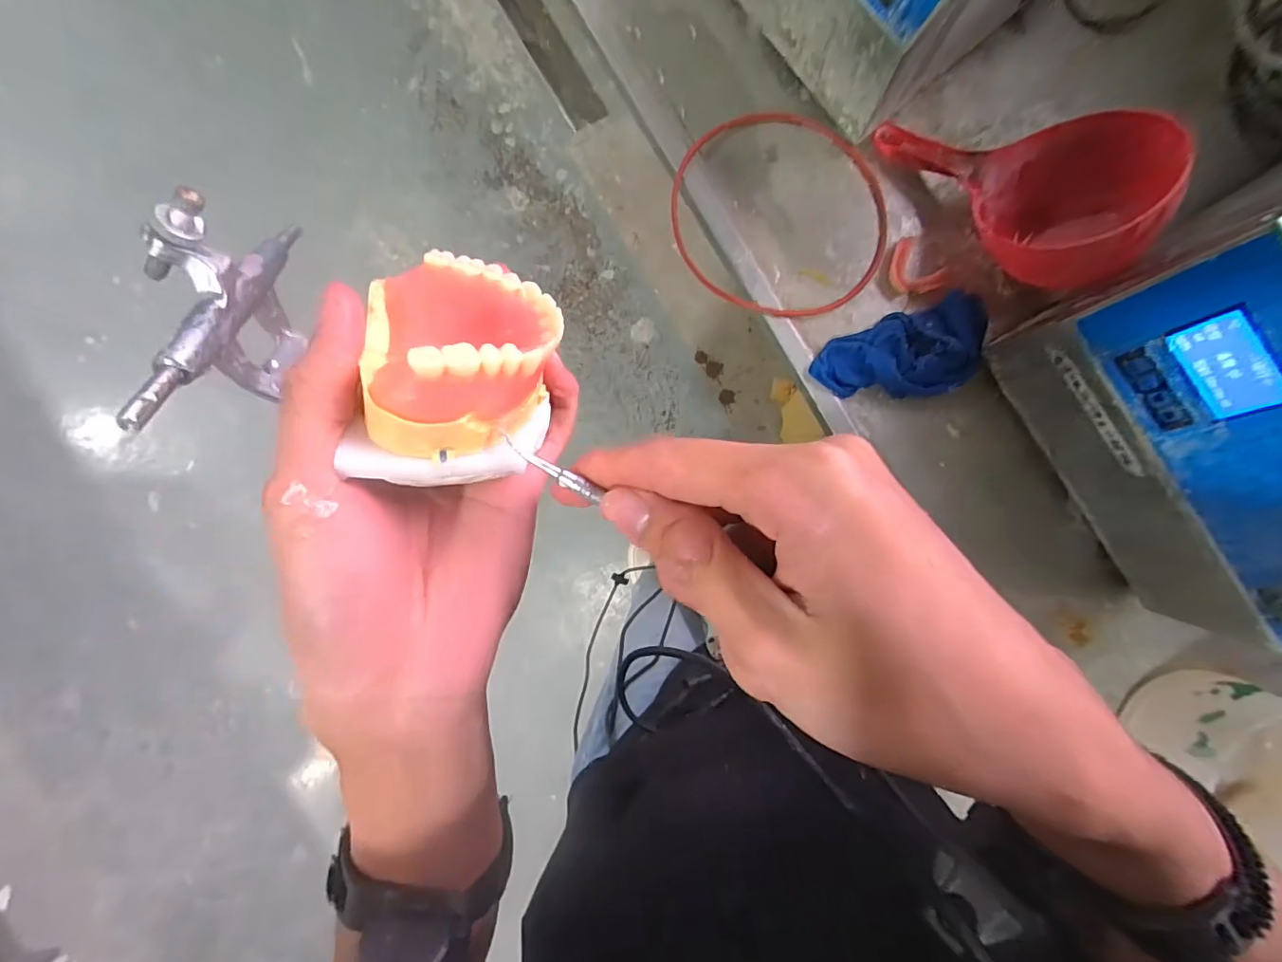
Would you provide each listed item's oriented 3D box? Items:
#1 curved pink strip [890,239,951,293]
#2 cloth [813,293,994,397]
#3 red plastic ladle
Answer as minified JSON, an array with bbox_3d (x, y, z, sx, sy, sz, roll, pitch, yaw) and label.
[{"bbox_3d":[0.281,-0.215,0.555,0.061,0.014,0.043,42,94,1],"label":"curved pink strip"},{"bbox_3d":[0.268,-0.125,0.550,0.167,0.037,0.086,-20,91,5],"label":"cloth"},{"bbox_3d":[0.351,-0.294,0.504,0.236,0.122,0.130,43,94,1],"label":"red plastic ladle"}]

